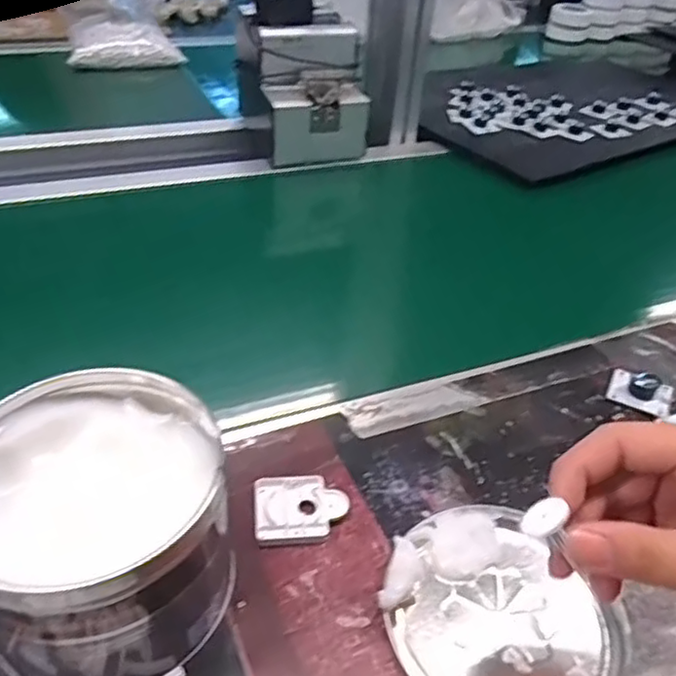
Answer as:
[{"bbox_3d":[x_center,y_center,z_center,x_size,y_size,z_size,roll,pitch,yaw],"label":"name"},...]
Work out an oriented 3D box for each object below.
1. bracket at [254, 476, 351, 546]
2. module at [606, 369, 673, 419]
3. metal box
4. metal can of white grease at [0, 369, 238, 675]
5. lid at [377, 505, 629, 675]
[{"bbox_3d":[-0.023,0.106,0.401,0.057,0.009,0.043,-3,40,-10],"label":"bracket"},{"bbox_3d":[0.235,0.039,0.500,0.044,0.018,0.038,21,42,19],"label":"module"},{"bbox_3d":[-0.028,-0.289,0.797,0.119,0.154,0.072,-10,42,-18],"label":"metal box"},{"bbox_3d":[-0.120,0.096,0.331,0.125,0.100,0.127,3,39,-2],"label":"metal can of white grease"},{"bbox_3d":[0.087,0.148,0.352,0.113,0.022,0.122,3,39,-2],"label":"lid"}]

